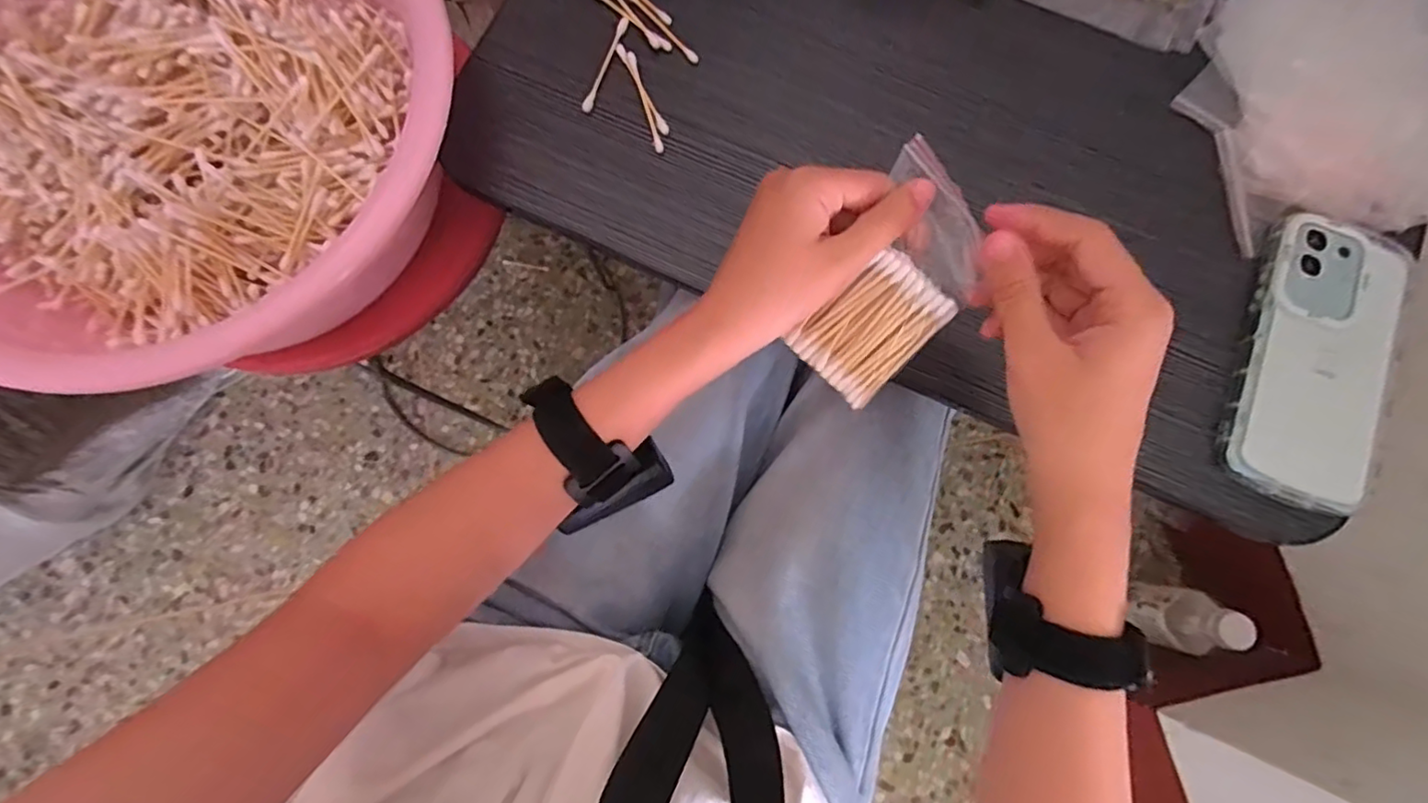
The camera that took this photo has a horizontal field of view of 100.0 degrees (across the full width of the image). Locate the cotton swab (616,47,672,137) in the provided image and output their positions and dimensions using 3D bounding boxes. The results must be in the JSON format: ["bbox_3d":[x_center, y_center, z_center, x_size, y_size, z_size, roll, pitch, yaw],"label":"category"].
[{"bbox_3d":[-0.046,-0.199,0.383,0.006,0.004,0.068,-27,81,-5],"label":"cotton swab"}]

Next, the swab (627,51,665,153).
[{"bbox_3d":[-0.044,-0.191,0.382,0.006,0.004,0.071,-16,80,-4],"label":"swab"}]

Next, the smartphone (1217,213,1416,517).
[{"bbox_3d":[0.346,-0.026,0.346,0.075,0.016,0.169,21,80,3],"label":"smartphone"}]

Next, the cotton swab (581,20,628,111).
[{"bbox_3d":[-0.069,-0.217,0.386,0.006,0.004,0.071,20,80,3],"label":"cotton swab"}]

